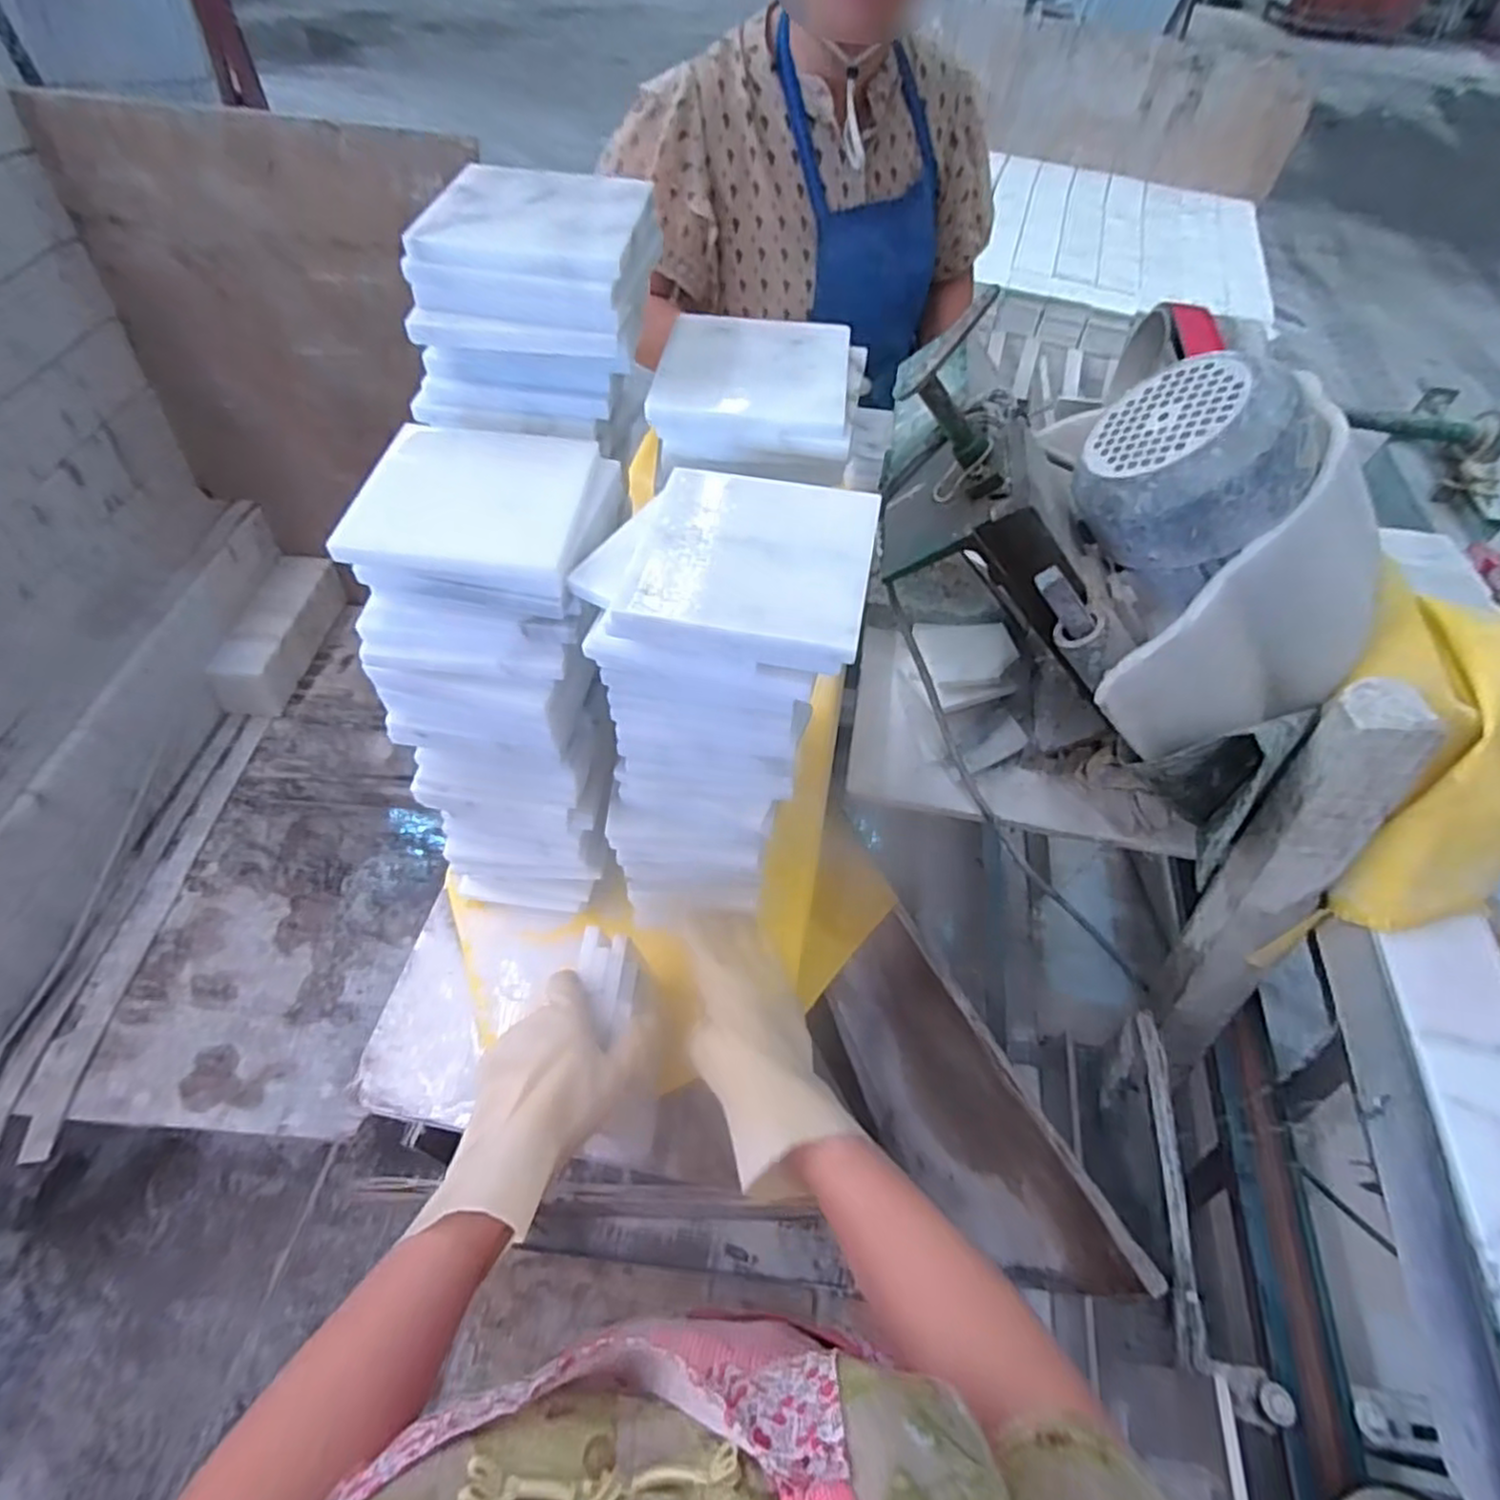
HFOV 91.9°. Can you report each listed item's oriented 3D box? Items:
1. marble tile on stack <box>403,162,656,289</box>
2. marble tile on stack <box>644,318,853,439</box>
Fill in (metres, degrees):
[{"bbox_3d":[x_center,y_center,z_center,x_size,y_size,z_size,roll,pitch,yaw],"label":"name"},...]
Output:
[{"bbox_3d":[-0.105,-0.264,0.362,0.101,0.013,0.095,10,55,3],"label":"marble tile on stack"},{"bbox_3d":[0.003,-0.203,0.393,0.098,0.015,0.097,8,54,1],"label":"marble tile on stack"}]

